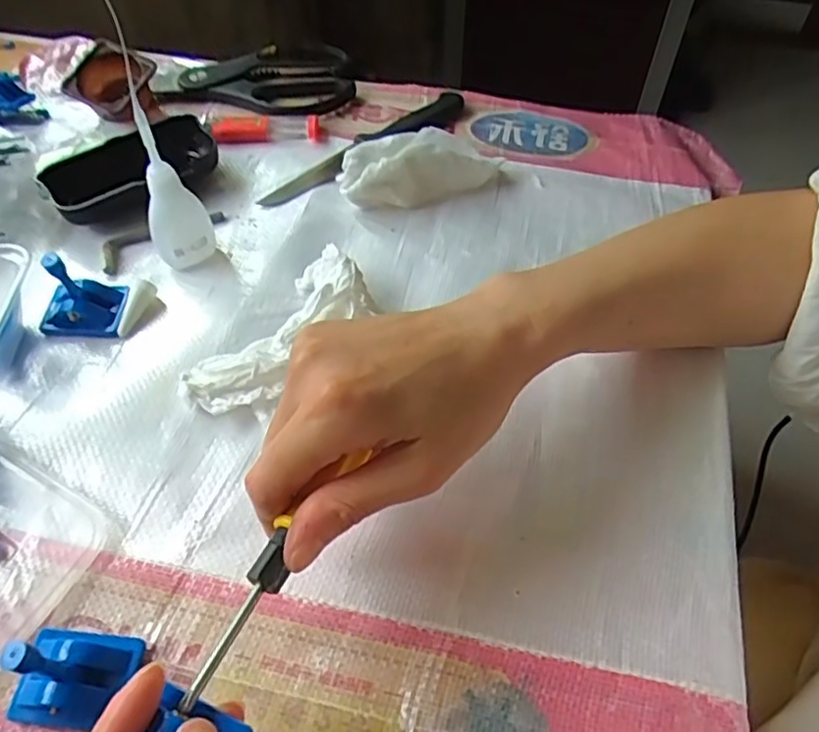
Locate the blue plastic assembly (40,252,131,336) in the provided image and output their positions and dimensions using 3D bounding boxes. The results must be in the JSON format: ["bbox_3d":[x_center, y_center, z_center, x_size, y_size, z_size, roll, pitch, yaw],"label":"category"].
[{"bbox_3d":[-0.183,-0.041,0.359,0.042,0.042,0.028,2,53,1],"label":"blue plastic assembly"}]

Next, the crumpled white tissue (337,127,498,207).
[{"bbox_3d":[0.008,-0.128,0.422,0.103,0.037,0.034,-15,55,-12],"label":"crumpled white tissue"}]

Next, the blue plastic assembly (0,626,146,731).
[{"bbox_3d":[-0.130,0.113,0.246,0.042,0.044,0.034,6,53,4],"label":"blue plastic assembly"}]

